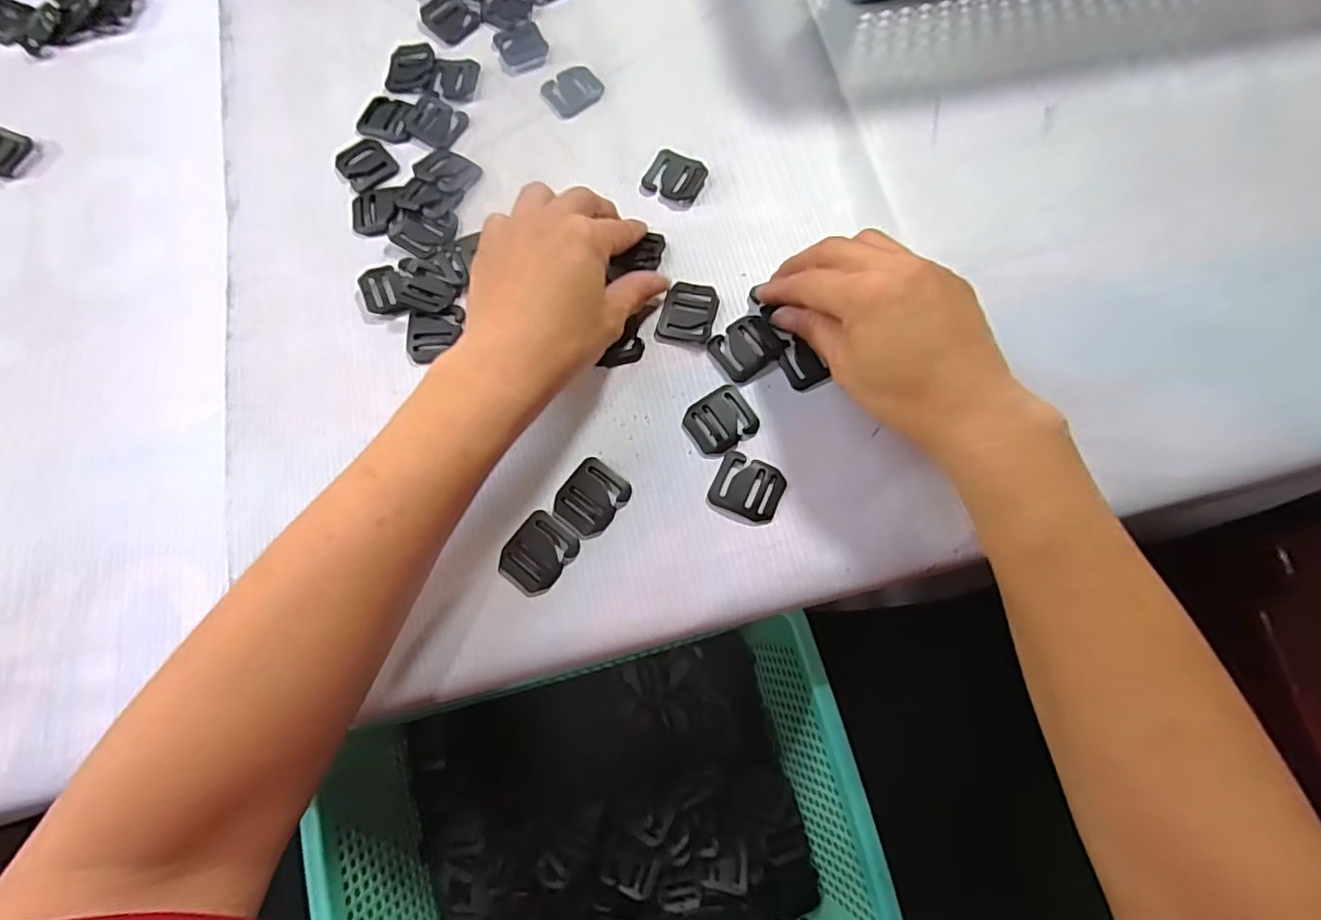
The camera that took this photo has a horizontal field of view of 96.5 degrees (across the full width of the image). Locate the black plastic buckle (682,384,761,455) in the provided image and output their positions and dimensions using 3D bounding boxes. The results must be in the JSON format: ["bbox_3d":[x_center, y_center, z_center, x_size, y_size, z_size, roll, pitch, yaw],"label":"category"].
[{"bbox_3d":[0.032,-0.022,0.313,0.035,0.004,0.031,-33,75,-8],"label":"black plastic buckle"}]

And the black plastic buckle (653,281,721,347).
[{"bbox_3d":[0.016,-0.082,0.330,0.030,0.005,0.035,13,74,5],"label":"black plastic buckle"}]

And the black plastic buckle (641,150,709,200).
[{"bbox_3d":[0.009,-0.173,0.358,0.034,0.005,0.028,21,75,7],"label":"black plastic buckle"}]

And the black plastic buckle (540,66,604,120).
[{"bbox_3d":[-0.056,-0.239,0.381,0.037,0.004,0.031,-37,76,-9],"label":"black plastic buckle"}]

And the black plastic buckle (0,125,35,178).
[{"bbox_3d":[-0.418,-0.197,0.374,0.028,0.005,0.031,15,74,6],"label":"black plastic buckle"}]

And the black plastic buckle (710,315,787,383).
[{"bbox_3d":[0.048,-0.063,0.324,0.039,0.005,0.029,-33,75,-8],"label":"black plastic buckle"}]

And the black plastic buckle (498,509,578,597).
[{"bbox_3d":[-0.061,0.047,0.293,0.031,0.004,0.037,35,77,11],"label":"black plastic buckle"}]

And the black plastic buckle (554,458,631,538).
[{"bbox_3d":[-0.035,0.019,0.301,0.031,0.004,0.037,34,77,10],"label":"black plastic buckle"}]

